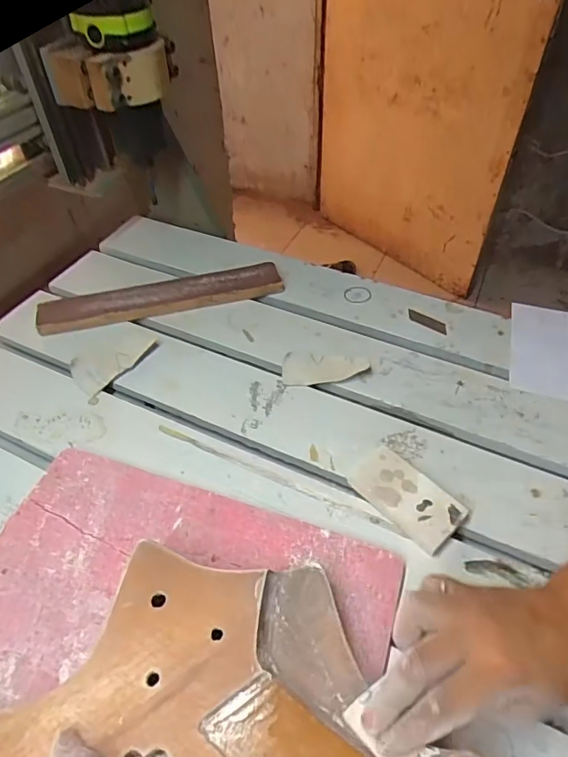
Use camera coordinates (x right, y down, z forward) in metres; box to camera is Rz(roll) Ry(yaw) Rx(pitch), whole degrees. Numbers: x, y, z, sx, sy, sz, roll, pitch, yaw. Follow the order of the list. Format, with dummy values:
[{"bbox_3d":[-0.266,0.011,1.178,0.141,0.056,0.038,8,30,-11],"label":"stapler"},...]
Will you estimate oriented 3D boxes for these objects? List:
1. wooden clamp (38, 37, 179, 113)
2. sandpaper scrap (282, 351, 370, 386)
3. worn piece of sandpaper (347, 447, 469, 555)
[{"bbox_3d":[-0.176,-0.321,0.521,0.126,0.059,0.055,-19,50,-15],"label":"wooden clamp"},{"bbox_3d":[0.047,-0.014,0.562,0.096,0.018,0.040,-3,48,-2],"label":"sandpaper scrap"},{"bbox_3d":[0.108,0.106,0.447,0.050,0.019,0.099,-37,57,-28],"label":"worn piece of sandpaper"}]

